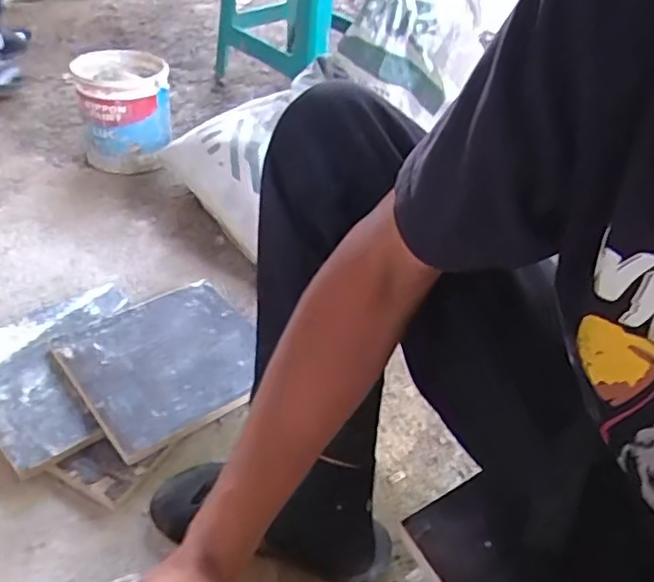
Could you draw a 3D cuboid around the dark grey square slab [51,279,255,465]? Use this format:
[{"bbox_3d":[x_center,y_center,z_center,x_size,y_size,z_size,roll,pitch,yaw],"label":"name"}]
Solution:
[{"bbox_3d":[-0.215,0.091,0.860,0.252,0.018,0.239,-24,50,-34],"label":"dark grey square slab"}]

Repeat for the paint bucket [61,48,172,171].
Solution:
[{"bbox_3d":[-0.419,-0.372,1.280,0.180,0.189,0.188,-8,44,-17],"label":"paint bucket"}]

